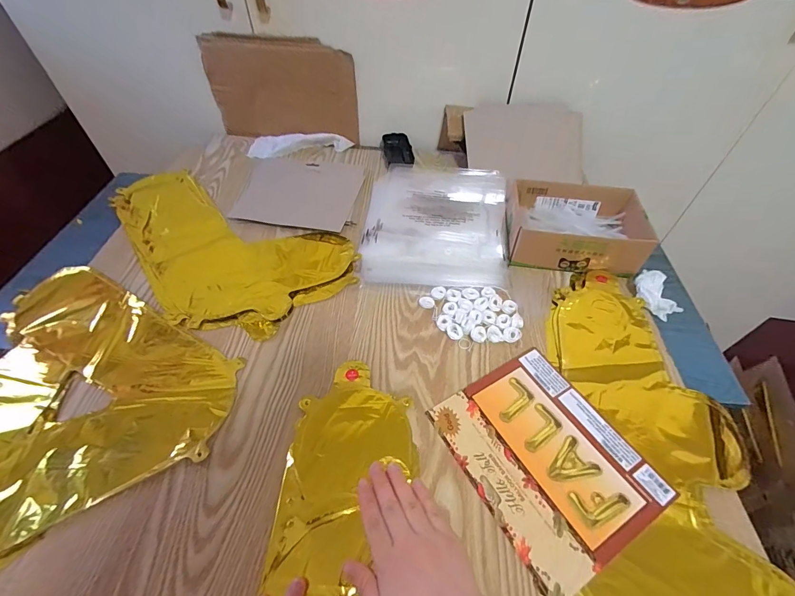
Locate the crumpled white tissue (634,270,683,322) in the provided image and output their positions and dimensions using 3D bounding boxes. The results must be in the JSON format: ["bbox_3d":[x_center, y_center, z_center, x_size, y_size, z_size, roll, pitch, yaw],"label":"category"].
[{"bbox_3d":[0.363,-0.003,0.511,0.064,0.041,0.069,-35,59,-25],"label":"crumpled white tissue"}]

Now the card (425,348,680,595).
[{"bbox_3d":[0.147,0.155,0.370,0.162,0.007,0.188,-26,56,-19],"label":"card"}]

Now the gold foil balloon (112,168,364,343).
[{"bbox_3d":[-0.271,-0.105,0.574,0.246,0.011,0.418,-35,59,-25],"label":"gold foil balloon"}]

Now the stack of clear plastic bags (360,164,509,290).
[{"bbox_3d":[0.065,-0.135,0.607,0.224,0.012,0.294,4,51,3],"label":"stack of clear plastic bags"}]

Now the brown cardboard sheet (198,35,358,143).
[{"bbox_3d":[-0.217,-0.389,0.693,0.277,0.164,0.043,10,52,8],"label":"brown cardboard sheet"}]

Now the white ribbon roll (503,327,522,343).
[{"bbox_3d":[0.144,0.047,0.460,0.021,0.007,0.020,0,51,0],"label":"white ribbon roll"}]

